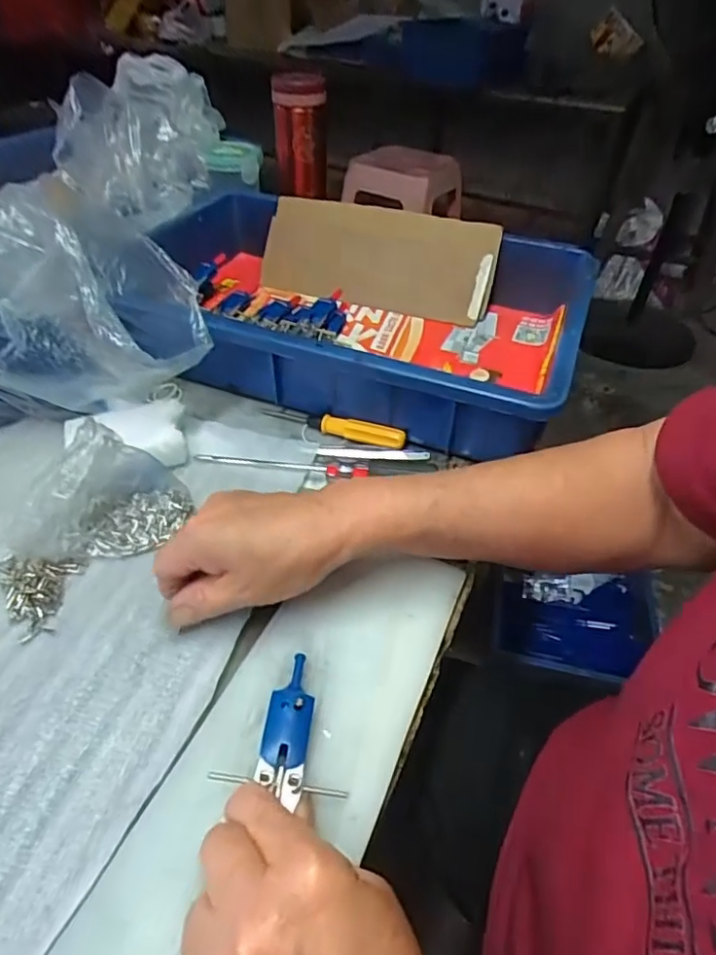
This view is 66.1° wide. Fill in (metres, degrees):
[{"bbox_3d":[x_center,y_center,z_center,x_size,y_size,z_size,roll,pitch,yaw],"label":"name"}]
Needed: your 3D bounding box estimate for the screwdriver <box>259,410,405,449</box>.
[{"bbox_3d":[-0.021,-0.044,0.440,0.121,0.017,0.013,17,45,16],"label":"screwdriver"}]

